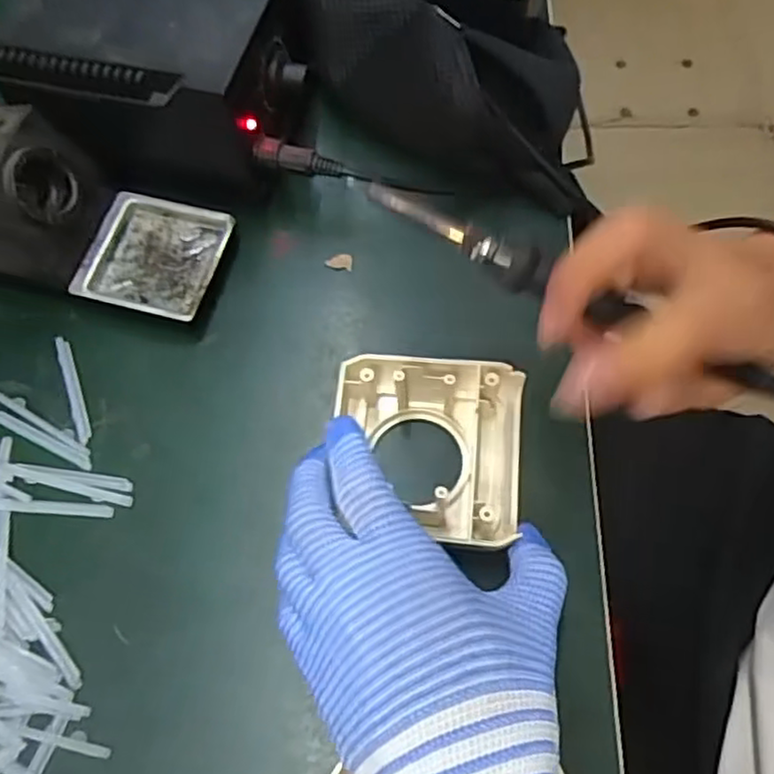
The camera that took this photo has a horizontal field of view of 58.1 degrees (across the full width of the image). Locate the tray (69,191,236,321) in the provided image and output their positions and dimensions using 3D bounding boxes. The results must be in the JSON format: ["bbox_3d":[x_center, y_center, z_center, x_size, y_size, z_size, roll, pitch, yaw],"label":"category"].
[{"bbox_3d":[-0.131,-0.071,0.393,0.074,0.020,0.070,14,68,7],"label":"tray"}]

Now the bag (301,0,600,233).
[{"bbox_3d":[0.039,-0.182,0.415,0.193,0.066,0.110,23,69,10],"label":"bag"}]

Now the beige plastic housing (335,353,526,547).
[{"bbox_3d":[0.020,0.030,0.342,0.091,0.034,0.087,6,67,-1],"label":"beige plastic housing"}]

